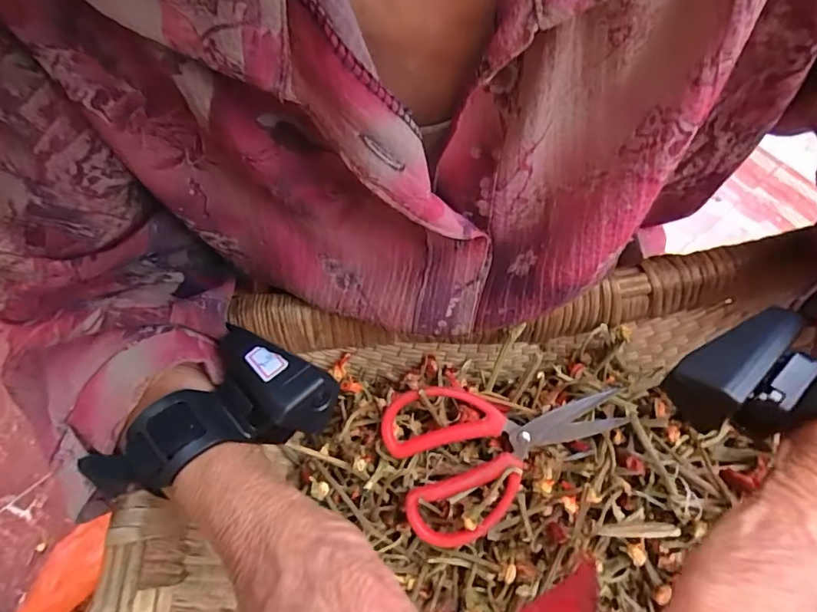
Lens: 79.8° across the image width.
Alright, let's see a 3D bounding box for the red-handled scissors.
[{"bbox_3d":[0.055,0.080,0.293,0.132,0.028,0.088,-21,69,-6],"label":"red-handled scissors"}]

